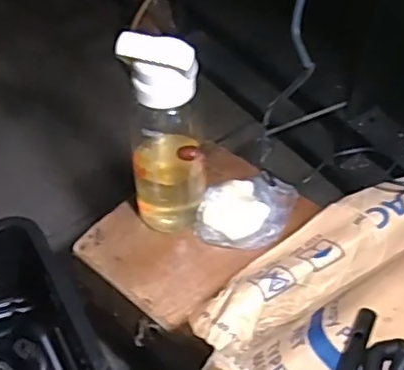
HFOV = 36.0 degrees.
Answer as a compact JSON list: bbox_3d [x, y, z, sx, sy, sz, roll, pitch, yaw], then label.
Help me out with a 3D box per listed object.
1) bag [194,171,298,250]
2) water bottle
[{"bbox_3d":[0.060,0.028,0.820,0.104,0.044,0.131,19,52,16],"label":"bag"},{"bbox_3d":[-0.041,-0.059,0.743,0.090,0.282,0.073,-5,50,-4],"label":"water bottle"}]

